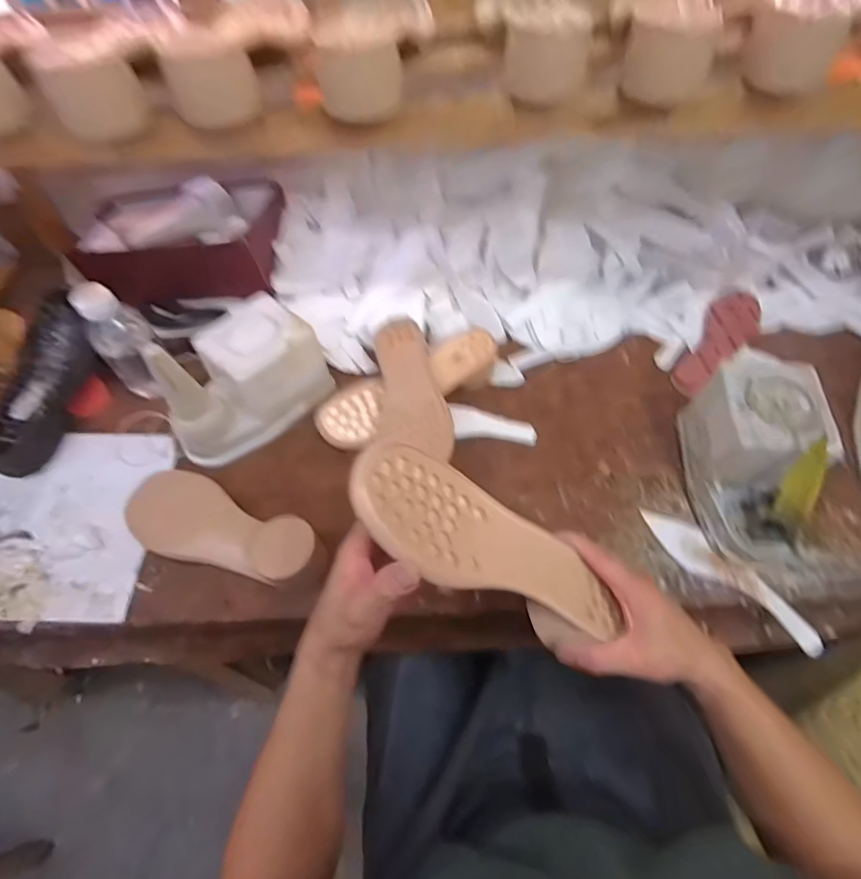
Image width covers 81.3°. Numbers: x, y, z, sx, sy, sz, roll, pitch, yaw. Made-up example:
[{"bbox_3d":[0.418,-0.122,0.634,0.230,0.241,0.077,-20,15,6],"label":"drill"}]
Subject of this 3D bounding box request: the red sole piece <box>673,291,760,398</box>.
[{"bbox_3d":[0.400,-0.135,0.694,0.065,0.016,0.202,34,66,21],"label":"red sole piece"}]

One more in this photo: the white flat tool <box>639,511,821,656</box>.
[{"bbox_3d":[0.317,0.152,0.538,0.046,0.018,0.204,-39,67,-11],"label":"white flat tool"}]

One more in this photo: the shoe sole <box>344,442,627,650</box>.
[{"bbox_3d":[0.041,0.079,0.381,0.232,0.046,0.086,32,62,-16],"label":"shoe sole"}]

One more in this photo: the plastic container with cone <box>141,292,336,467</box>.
[{"bbox_3d":[-0.231,-0.076,0.608,0.199,0.139,0.104,-39,65,-20],"label":"plastic container with cone"}]

